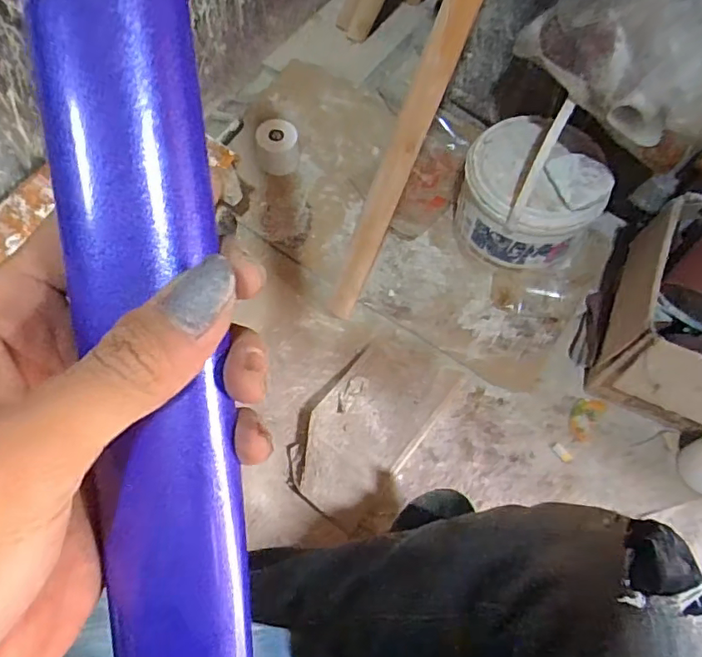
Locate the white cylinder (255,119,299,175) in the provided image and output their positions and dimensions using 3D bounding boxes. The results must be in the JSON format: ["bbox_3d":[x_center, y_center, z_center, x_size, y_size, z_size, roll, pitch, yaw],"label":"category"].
[{"bbox_3d":[-0.112,-0.272,0.810,0.064,0.058,0.060,-12,64,-5],"label":"white cylinder"}]

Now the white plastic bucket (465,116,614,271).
[{"bbox_3d":[0.236,-0.196,0.677,0.164,0.175,0.168,0,63,0],"label":"white plastic bucket"}]

